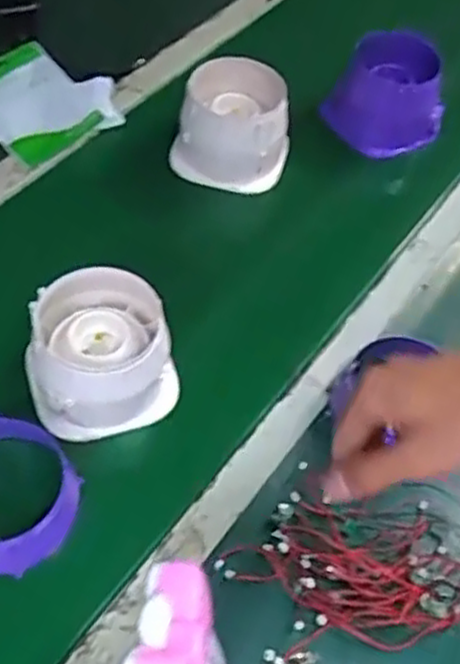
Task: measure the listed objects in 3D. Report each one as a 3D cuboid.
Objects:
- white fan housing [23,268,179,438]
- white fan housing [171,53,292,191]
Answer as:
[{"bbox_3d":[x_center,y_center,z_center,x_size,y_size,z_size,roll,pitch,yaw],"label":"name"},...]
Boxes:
[{"bbox_3d":[-0.126,0.016,0.730,0.136,0.113,0.129,-11,57,-9],"label":"white fan housing"},{"bbox_3d":[0.001,-0.263,0.945,0.144,0.140,0.112,1,56,-2],"label":"white fan housing"}]

